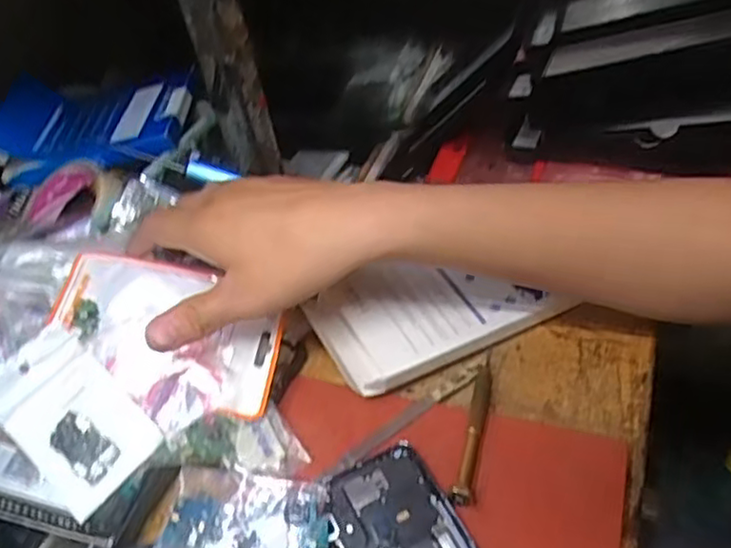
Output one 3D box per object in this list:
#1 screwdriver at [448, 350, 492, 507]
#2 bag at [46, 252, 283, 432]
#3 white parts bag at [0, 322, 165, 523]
[{"bbox_3d":[0.064,0.082,0.391,0.011,0.010,0.110,7,44,17],"label":"screwdriver"},{"bbox_3d":[-0.120,0.038,0.402,0.133,0.012,0.098,11,55,-4],"label":"bag"},{"bbox_3d":[-0.162,0.079,0.372,0.092,0.009,0.059,44,74,10],"label":"white parts bag"}]

